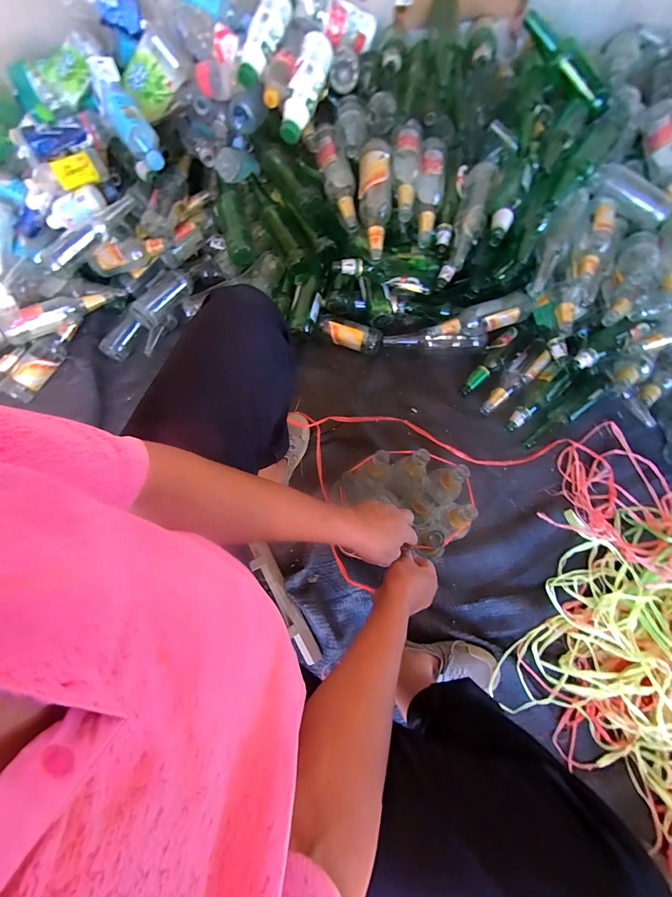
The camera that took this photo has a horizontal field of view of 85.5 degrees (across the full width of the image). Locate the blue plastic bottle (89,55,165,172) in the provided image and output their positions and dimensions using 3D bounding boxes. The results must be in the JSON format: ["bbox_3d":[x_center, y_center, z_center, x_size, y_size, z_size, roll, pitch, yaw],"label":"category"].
[{"bbox_3d":[-0.459,-0.724,0.806,0.070,0.070,0.235,-33,95,-9],"label":"blue plastic bottle"}]

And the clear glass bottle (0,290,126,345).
[{"bbox_3d":[-0.686,-0.347,0.918,0.288,0.059,0.056,-29,74,-8],"label":"clear glass bottle"}]

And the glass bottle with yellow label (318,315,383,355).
[{"bbox_3d":[0.034,-0.300,0.961,0.174,0.057,0.061,20,74,8],"label":"glass bottle with yellow label"}]

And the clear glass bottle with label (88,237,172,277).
[{"bbox_3d":[-0.507,-0.486,0.902,0.236,0.067,0.058,-7,71,14],"label":"clear glass bottle with label"}]

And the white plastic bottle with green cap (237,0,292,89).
[{"bbox_3d":[-0.152,-0.861,0.767,0.062,0.055,0.190,32,101,11],"label":"white plastic bottle with green cap"}]

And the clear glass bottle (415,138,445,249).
[{"bbox_3d":[0.215,-0.589,0.837,0.062,0.061,0.260,7,86,4],"label":"clear glass bottle"}]

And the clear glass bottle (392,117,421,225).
[{"bbox_3d":[0.153,-0.611,0.798,0.065,0.053,0.241,5,72,3],"label":"clear glass bottle"}]

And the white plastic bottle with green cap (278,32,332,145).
[{"bbox_3d":[-0.066,-0.746,0.759,0.064,0.055,0.201,27,100,10],"label":"white plastic bottle with green cap"}]

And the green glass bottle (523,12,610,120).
[{"bbox_3d":[0.505,-0.844,0.803,0.260,0.052,0.064,34,75,-13],"label":"green glass bottle"}]

